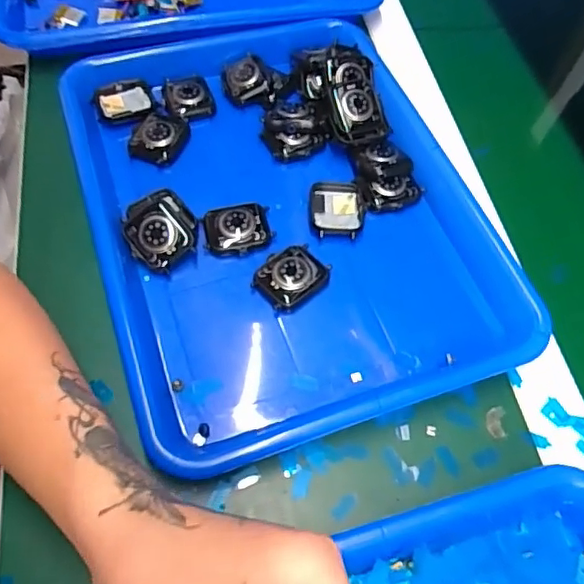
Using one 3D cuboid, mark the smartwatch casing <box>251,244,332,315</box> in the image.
[{"bbox_3d":[-0.001,-0.010,0.366,0.045,0.013,0.039,-39,68,-24],"label":"smartwatch casing"}]

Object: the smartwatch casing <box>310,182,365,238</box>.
[{"bbox_3d":[0.033,-0.059,0.403,0.038,0.009,0.047,2,58,-2],"label":"smartwatch casing"}]

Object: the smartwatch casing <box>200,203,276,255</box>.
[{"bbox_3d":[-0.038,-0.044,0.384,0.046,0.010,0.034,-7,59,-8],"label":"smartwatch casing"}]

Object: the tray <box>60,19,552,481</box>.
[{"bbox_3d":[-0.009,-0.064,0.393,0.254,0.040,0.332,-17,61,-13],"label":"tray"}]

